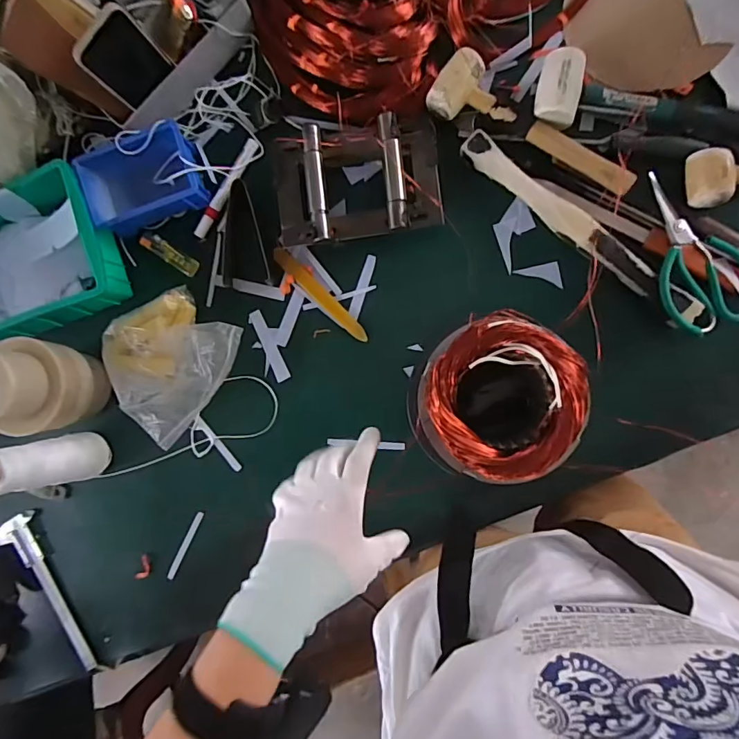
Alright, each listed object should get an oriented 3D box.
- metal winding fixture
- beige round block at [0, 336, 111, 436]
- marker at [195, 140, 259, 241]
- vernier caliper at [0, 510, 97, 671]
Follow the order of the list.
[{"bbox_3d":[-0.015,-0.229,0.575,0.200,0.049,0.143,-6,89,7],"label":"metal winding fixture"},{"bbox_3d":[-0.395,0.020,0.571,0.088,0.157,0.111,0,90,7],"label":"beige round block"},{"bbox_3d":[-0.188,-0.236,0.610,0.020,0.016,0.143,34,94,6],"label":"marker"},{"bbox_3d":[-0.440,0.306,0.633,0.061,0.015,0.225,-24,87,7],"label":"vernier caliper"}]

